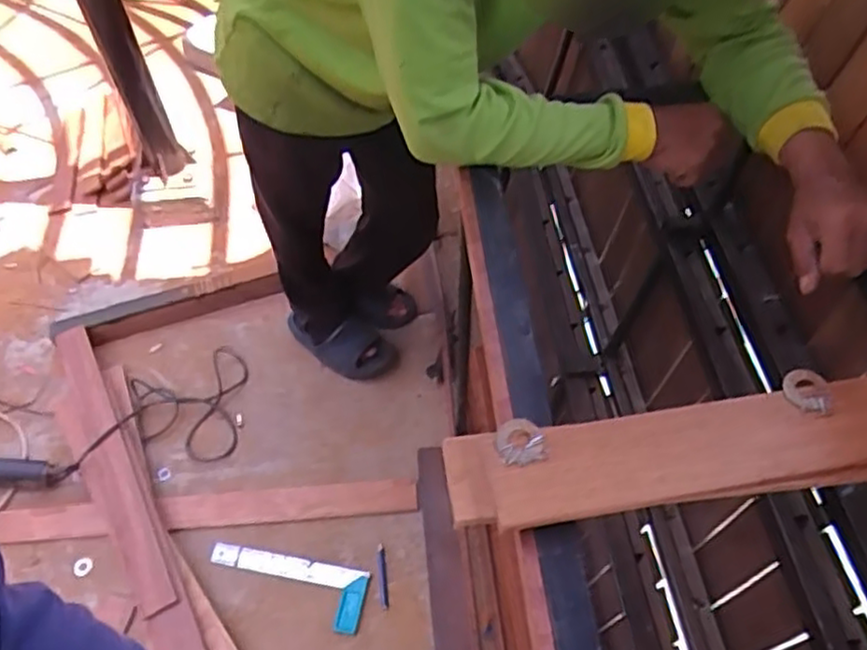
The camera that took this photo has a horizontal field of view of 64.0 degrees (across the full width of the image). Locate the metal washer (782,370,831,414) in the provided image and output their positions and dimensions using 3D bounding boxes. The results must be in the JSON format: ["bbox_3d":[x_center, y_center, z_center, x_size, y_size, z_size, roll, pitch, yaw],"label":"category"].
[{"bbox_3d":[0.281,0.050,0.522,0.031,0.007,0.035,5,54,6],"label":"metal washer"}]

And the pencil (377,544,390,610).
[{"bbox_3d":[-0.093,0.468,1.293,0.015,0.009,0.116,-7,54,-3],"label":"pencil"}]

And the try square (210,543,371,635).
[{"bbox_3d":[-0.276,0.482,1.288,0.303,0.012,0.106,9,55,9],"label":"try square"}]

